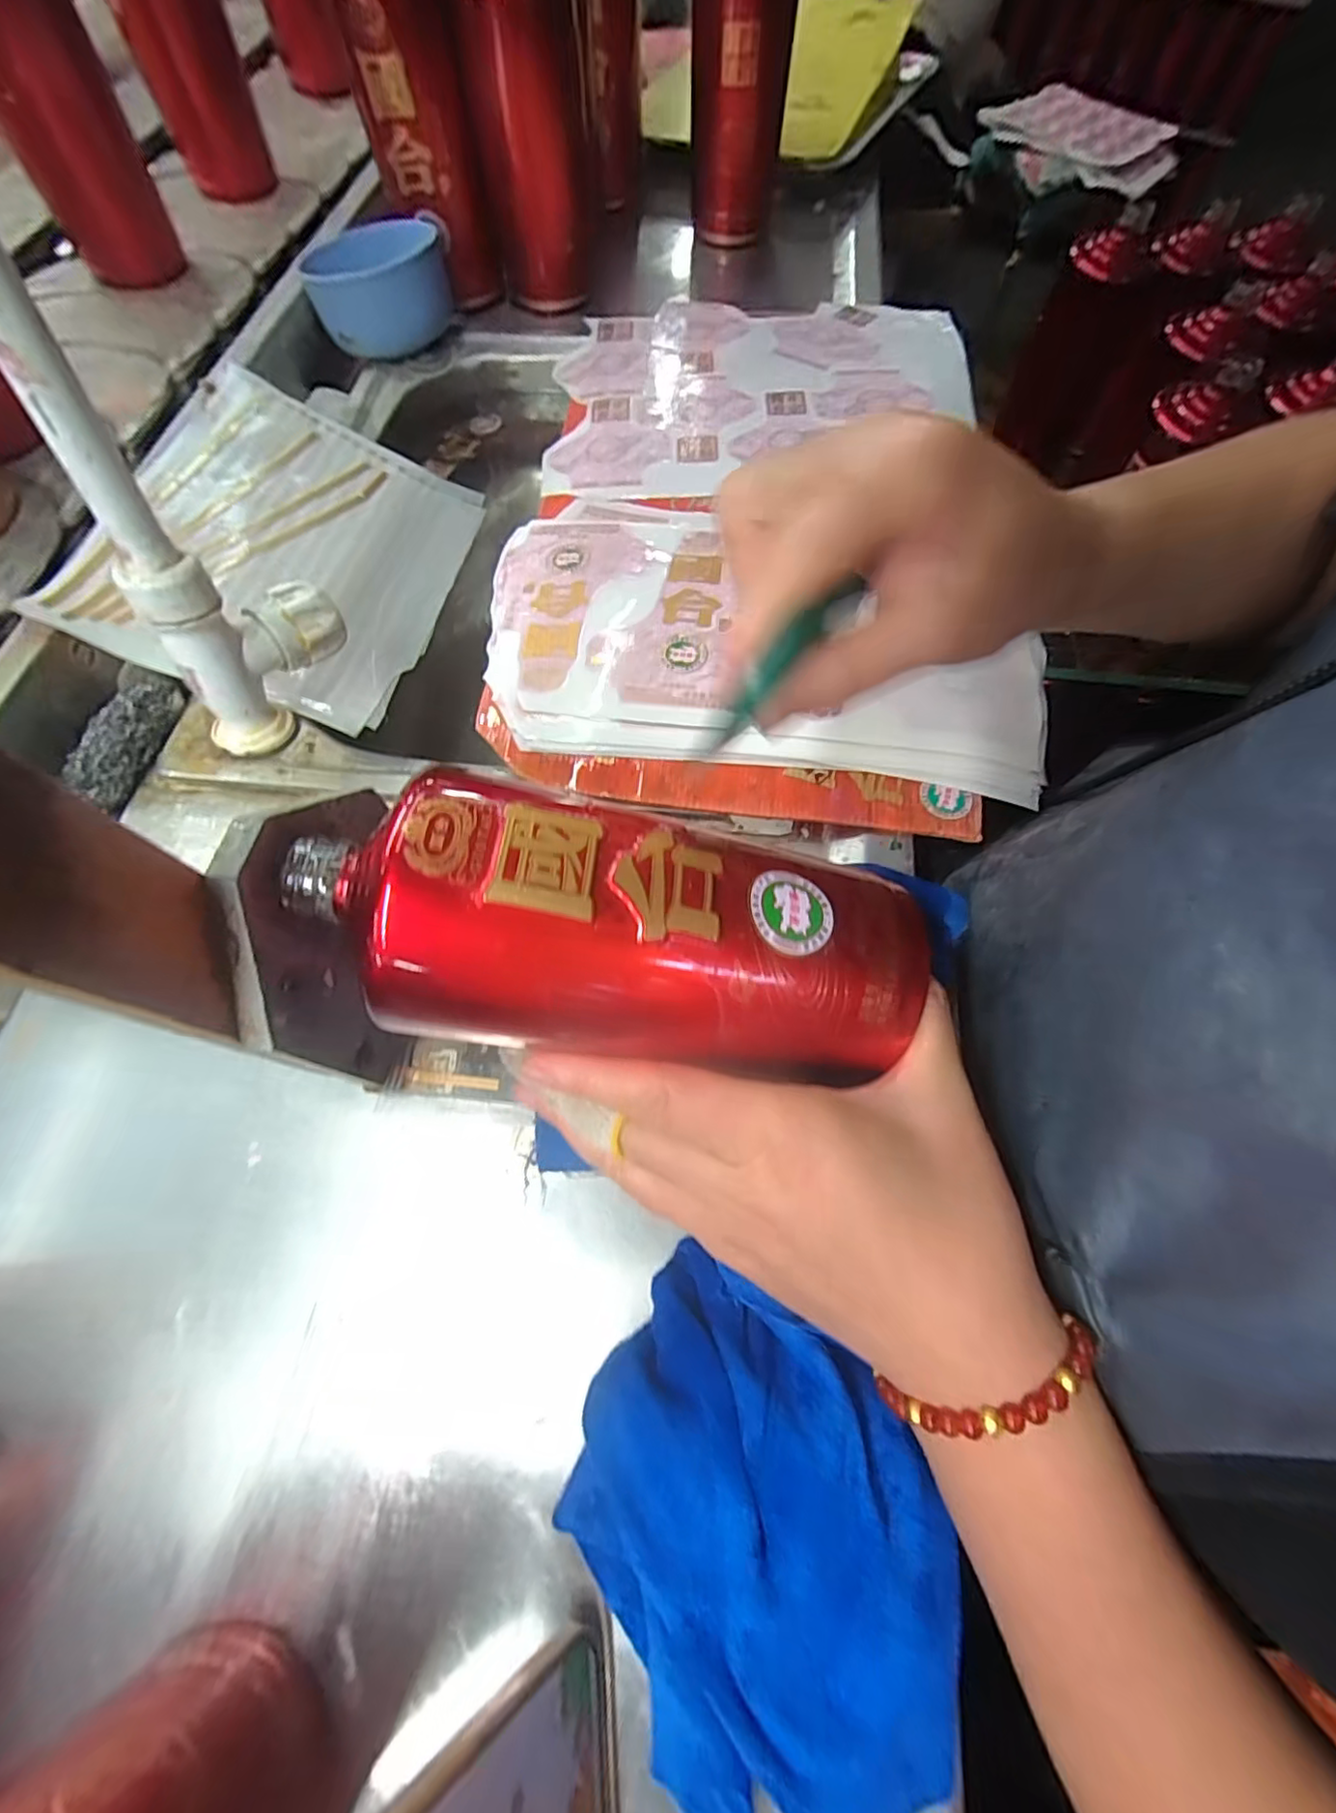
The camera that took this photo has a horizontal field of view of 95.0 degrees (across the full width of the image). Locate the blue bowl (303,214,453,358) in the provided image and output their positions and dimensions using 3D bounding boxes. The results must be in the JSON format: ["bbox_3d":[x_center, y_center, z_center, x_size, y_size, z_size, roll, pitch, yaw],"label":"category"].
[{"bbox_3d":[-0.222,-0.477,0.481,0.091,0.064,0.087,0,67,-1],"label":"blue bowl"}]

